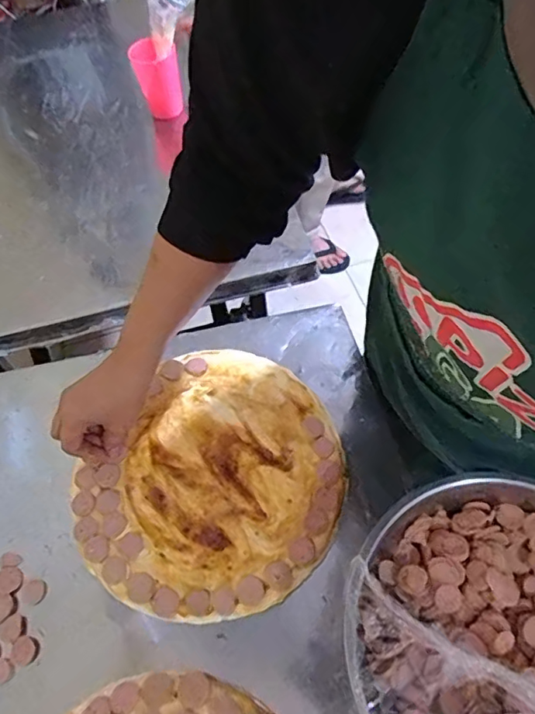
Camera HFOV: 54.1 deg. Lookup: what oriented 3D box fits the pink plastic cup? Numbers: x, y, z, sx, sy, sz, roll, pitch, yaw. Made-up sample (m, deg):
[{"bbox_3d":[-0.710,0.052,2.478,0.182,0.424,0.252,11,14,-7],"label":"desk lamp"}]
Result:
[{"bbox_3d":[-0.194,-0.485,0.924,0.070,0.112,0.079,-23,57,-11],"label":"pink plastic cup"}]

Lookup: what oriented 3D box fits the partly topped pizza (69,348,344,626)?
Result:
[{"bbox_3d":[-0.052,0.124,0.547,0.247,0.021,0.275,30,64,22],"label":"partly topped pizza"}]

